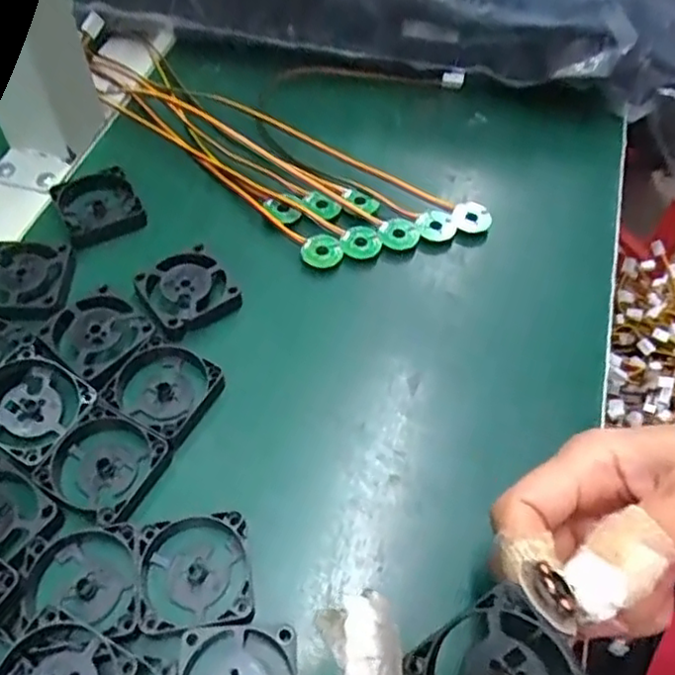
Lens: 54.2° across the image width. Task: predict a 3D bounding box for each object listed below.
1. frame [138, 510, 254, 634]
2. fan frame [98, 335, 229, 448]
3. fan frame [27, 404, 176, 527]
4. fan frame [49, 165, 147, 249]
[{"bbox_3d":[-0.053,0.088,0.247,0.039,0.013,0.044,-8,56,-7],"label":"frame"},{"bbox_3d":[-0.075,0.024,0.289,0.040,0.012,0.039,24,58,14],"label":"fan frame"},{"bbox_3d":[-0.094,0.052,0.268,0.040,0.011,0.040,25,58,14],"label":"fan frame"},{"bbox_3d":[-0.124,-0.069,0.345,0.039,0.009,0.041,-23,59,-17],"label":"fan frame"}]

